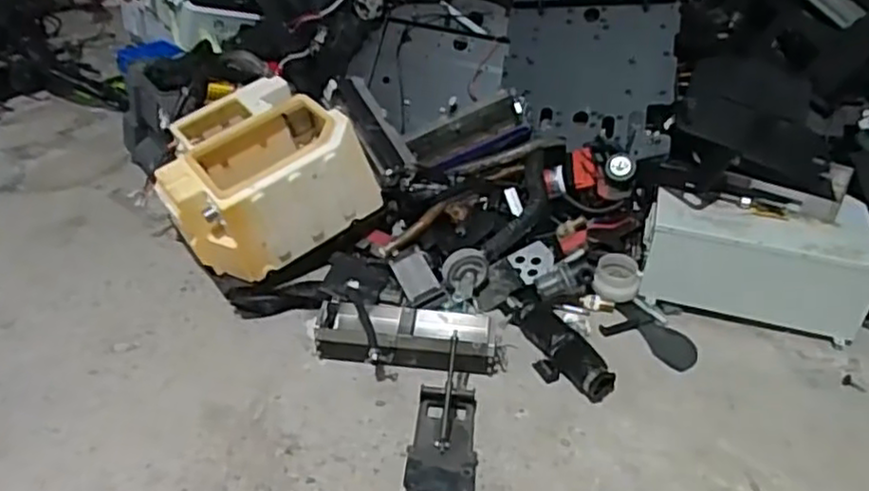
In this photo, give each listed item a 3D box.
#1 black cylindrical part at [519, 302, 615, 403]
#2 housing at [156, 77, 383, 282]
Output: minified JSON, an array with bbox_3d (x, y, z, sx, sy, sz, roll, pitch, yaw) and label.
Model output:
[{"bbox_3d":[0.238,0.199,1.358,0.101,0.060,0.254,-13,37,-22],"label":"black cylindrical part"},{"bbox_3d":[-0.393,-0.165,1.593,0.434,0.267,0.393,-17,37,-22],"label":"housing"}]

